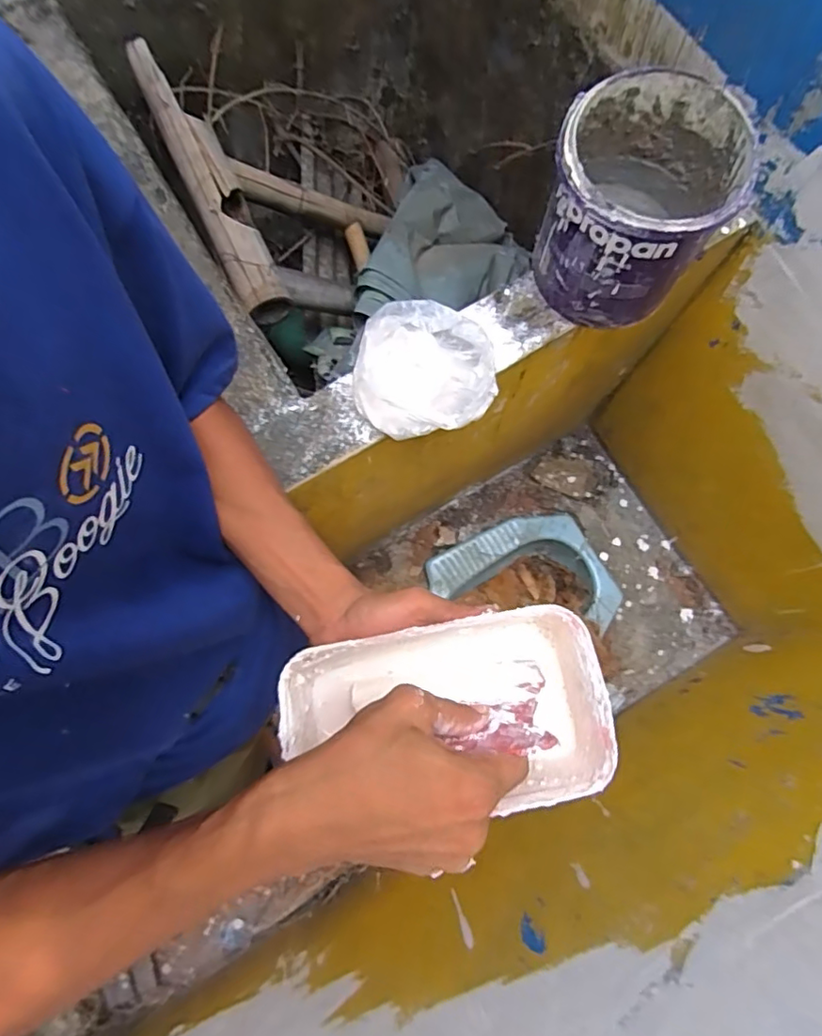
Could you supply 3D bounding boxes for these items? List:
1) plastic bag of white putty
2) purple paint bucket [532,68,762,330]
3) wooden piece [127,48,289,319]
[{"bbox_3d":[0.015,-0.165,0.648,0.149,0.065,0.145,0,79,-1],"label":"plastic bag of white putty"},{"bbox_3d":[0.236,-0.337,0.623,0.173,0.180,0.181,0,79,-1],"label":"purple paint bucket"},{"bbox_3d":[-0.311,-0.519,0.871,0.074,0.064,0.474,-25,81,-5],"label":"wooden piece"}]

